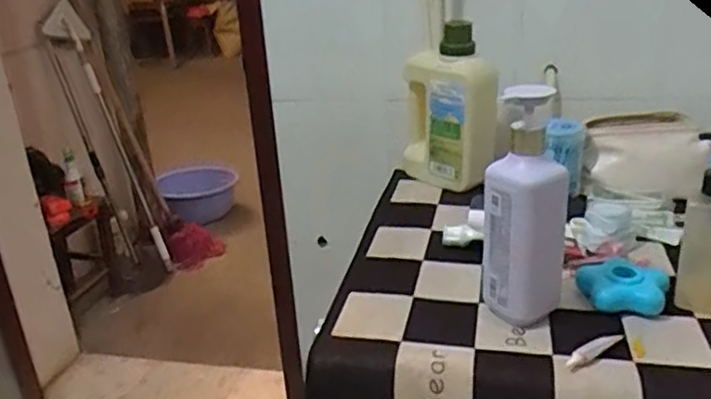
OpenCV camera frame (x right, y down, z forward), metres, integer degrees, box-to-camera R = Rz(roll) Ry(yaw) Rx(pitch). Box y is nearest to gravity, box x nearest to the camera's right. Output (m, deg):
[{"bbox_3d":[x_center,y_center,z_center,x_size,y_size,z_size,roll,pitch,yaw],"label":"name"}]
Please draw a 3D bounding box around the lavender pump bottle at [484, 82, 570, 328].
[{"bbox_3d":[0.186,0.005,0.706,0.070,0.256,0.061,-14,25,-23],"label":"lavender pump bottle"}]

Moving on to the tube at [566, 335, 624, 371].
[{"bbox_3d":[0.248,0.155,0.675,0.080,0.011,0.014,-18,27,-31],"label":"tube"}]

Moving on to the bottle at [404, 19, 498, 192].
[{"bbox_3d":[0.153,-0.160,1.101,0.079,0.276,0.166,-24,30,-35],"label":"bottle"}]

